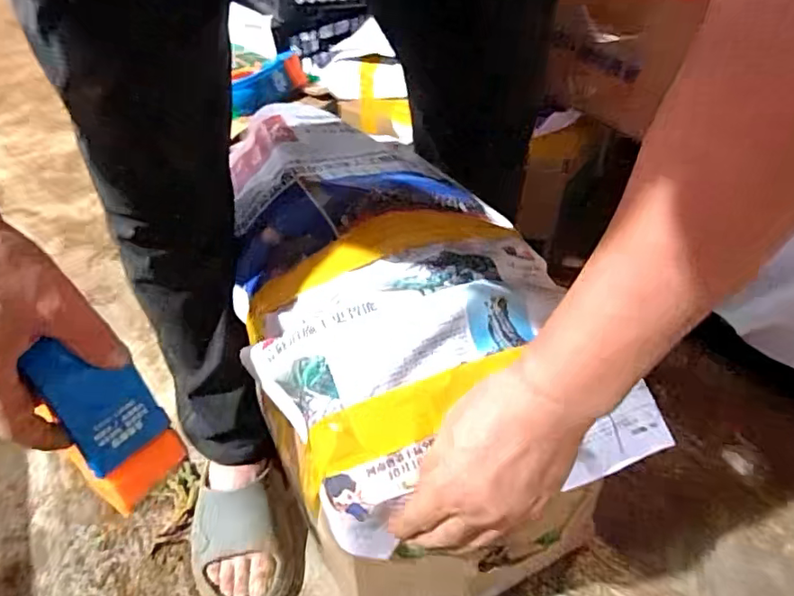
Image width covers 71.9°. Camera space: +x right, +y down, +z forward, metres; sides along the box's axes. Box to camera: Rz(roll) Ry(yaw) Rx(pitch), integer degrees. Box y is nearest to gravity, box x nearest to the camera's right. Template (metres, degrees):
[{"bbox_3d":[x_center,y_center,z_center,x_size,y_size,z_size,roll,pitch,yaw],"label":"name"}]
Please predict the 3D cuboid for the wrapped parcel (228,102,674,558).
[{"bbox_3d":[-0.005,-0.033,0.519,0.284,0.094,0.465,-14,46,-12],"label":"wrapped parcel"}]

